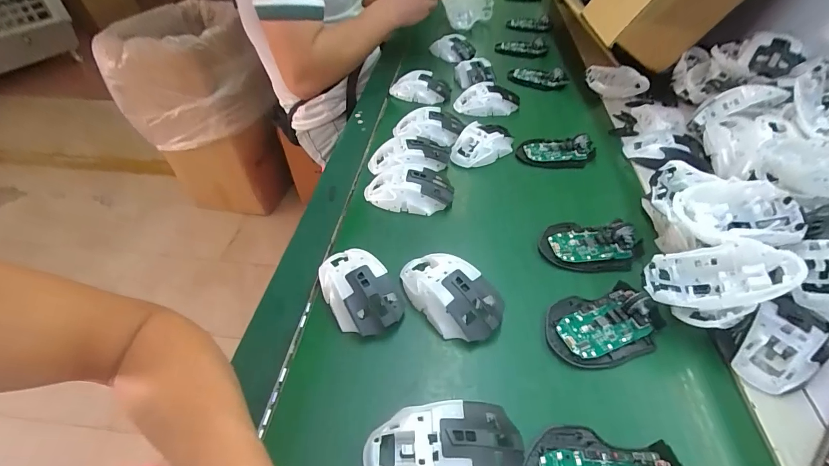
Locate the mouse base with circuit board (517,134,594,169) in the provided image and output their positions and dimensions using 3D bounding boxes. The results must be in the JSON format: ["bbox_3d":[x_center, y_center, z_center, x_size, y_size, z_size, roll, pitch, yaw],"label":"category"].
[{"bbox_3d":[0.215,-0.124,0.565,0.113,0.025,0.060,0,46,1],"label":"mouse base with circuit board"}]

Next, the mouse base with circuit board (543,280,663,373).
[{"bbox_3d":[0.181,0.084,0.358,0.110,0.025,0.073,-15,47,-14],"label":"mouse base with circuit board"}]

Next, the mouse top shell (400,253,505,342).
[{"bbox_3d":[0.033,0.058,0.380,0.117,0.035,0.068,31,53,27],"label":"mouse top shell"}]

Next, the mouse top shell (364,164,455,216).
[{"bbox_3d":[-0.006,-0.060,0.496,0.112,0.033,0.060,8,46,9],"label":"mouse top shell"}]

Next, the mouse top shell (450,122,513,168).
[{"bbox_3d":[0.103,-0.137,0.572,0.107,0.035,0.063,-32,53,-27],"label":"mouse top shell"}]

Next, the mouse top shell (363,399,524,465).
[{"bbox_3d":[0.022,0.163,0.276,0.114,0.034,0.065,-4,46,-4],"label":"mouse top shell"}]

